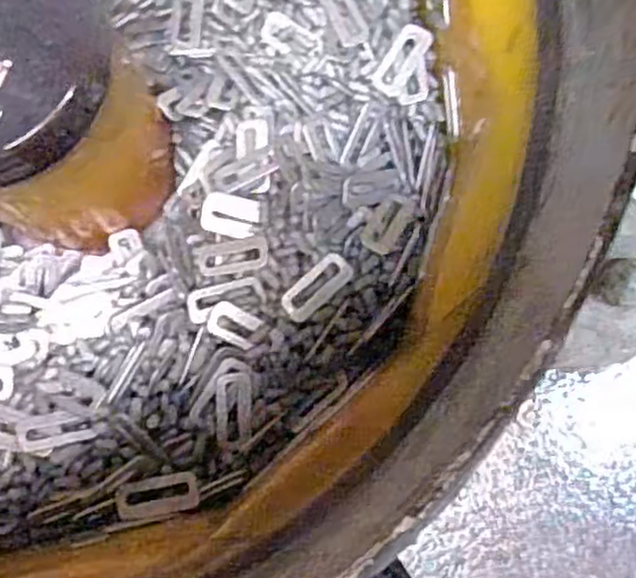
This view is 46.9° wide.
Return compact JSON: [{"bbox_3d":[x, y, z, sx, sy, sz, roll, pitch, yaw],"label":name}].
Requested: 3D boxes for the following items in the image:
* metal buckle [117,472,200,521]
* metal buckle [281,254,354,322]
[{"bbox_3d":[-0.118,0.153,0.542,0.060,0.008,0.027,-9,79,-4],"label":"metal buckle"},{"bbox_3d":[0.000,-0.002,0.566,0.061,0.006,0.025,-42,95,-11],"label":"metal buckle"}]

